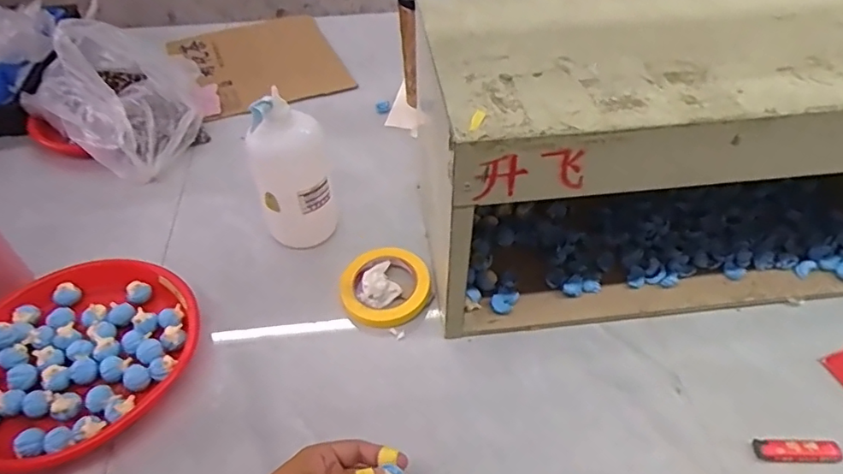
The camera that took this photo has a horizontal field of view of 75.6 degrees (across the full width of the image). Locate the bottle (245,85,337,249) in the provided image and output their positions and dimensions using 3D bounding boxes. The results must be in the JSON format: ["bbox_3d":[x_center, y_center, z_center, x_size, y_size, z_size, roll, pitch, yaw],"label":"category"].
[{"bbox_3d":[-0.165,-0.082,0.689,0.093,0.192,0.093,-12,50,-8],"label":"bottle"}]

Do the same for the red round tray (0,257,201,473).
[{"bbox_3d":[-0.380,0.125,0.600,0.239,0.039,0.245,-1,47,1],"label":"red round tray"}]

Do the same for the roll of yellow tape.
[{"bbox_3d":[-0.044,0.057,0.669,0.104,0.023,0.110,-1,47,1],"label":"roll of yellow tape"}]

